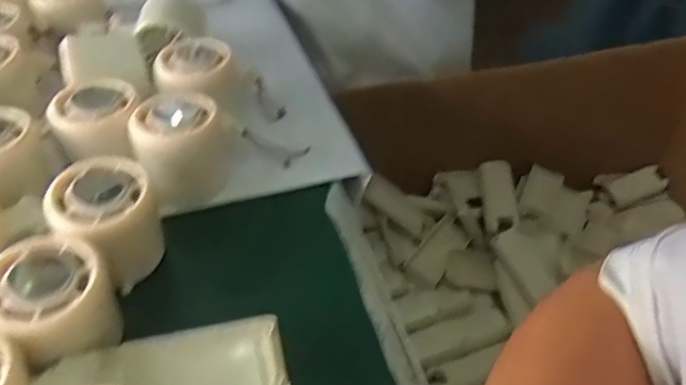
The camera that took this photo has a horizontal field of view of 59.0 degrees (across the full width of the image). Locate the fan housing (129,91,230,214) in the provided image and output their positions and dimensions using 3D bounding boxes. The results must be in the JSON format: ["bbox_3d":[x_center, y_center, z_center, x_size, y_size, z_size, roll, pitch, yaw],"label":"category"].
[{"bbox_3d":[-0.105,-0.030,0.395,0.056,0.051,0.057,-11,43,-15],"label":"fan housing"}]

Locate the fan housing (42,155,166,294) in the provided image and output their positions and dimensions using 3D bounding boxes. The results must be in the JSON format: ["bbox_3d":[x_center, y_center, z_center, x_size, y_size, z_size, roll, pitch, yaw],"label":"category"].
[{"bbox_3d":[-0.133,0.020,0.341,0.054,0.056,0.059,19,44,17],"label":"fan housing"}]

